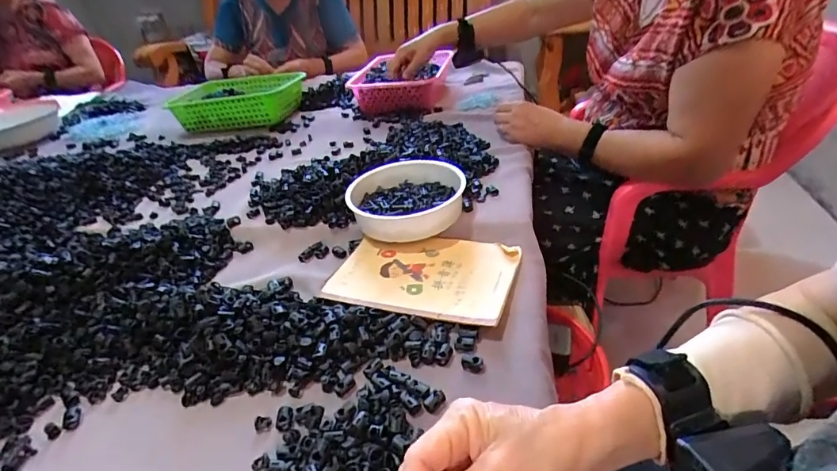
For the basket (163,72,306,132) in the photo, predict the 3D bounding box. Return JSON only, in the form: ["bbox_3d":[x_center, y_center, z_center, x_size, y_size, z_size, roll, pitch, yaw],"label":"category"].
[{"bbox_3d":[-0.424,-0.327,1.079,0.270,0.090,0.213,-3,35,7],"label":"basket"}]

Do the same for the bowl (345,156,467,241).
[{"bbox_3d":[-0.018,-0.052,0.633,0.157,0.050,0.175,-19,36,-16],"label":"bowl"}]

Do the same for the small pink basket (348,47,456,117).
[{"bbox_3d":[-0.039,-0.385,1.116,0.212,0.080,0.287,2,36,14],"label":"small pink basket"}]

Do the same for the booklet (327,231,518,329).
[{"bbox_3d":[0.008,0.039,0.533,0.204,0.007,0.145,7,37,20],"label":"booklet"}]

